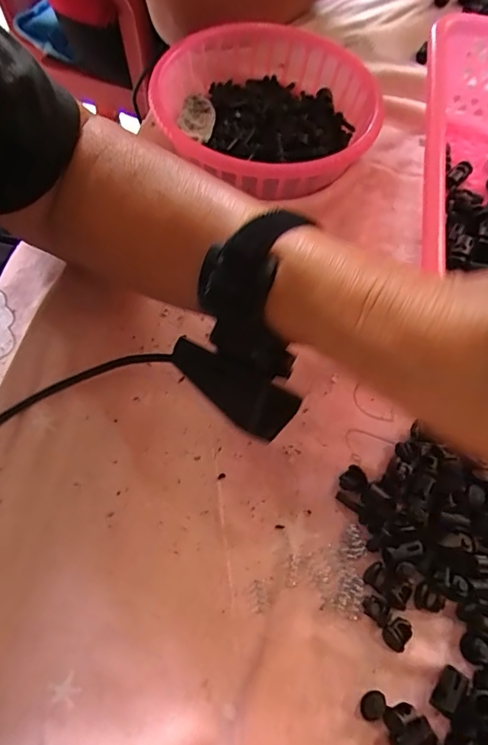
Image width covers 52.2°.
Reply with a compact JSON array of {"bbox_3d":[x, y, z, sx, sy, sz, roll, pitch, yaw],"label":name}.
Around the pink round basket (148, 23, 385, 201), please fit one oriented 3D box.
[{"bbox_3d":[0.019,-0.200,0.389,0.160,0.053,0.156,1,61,-3],"label":"pink round basket"}]

